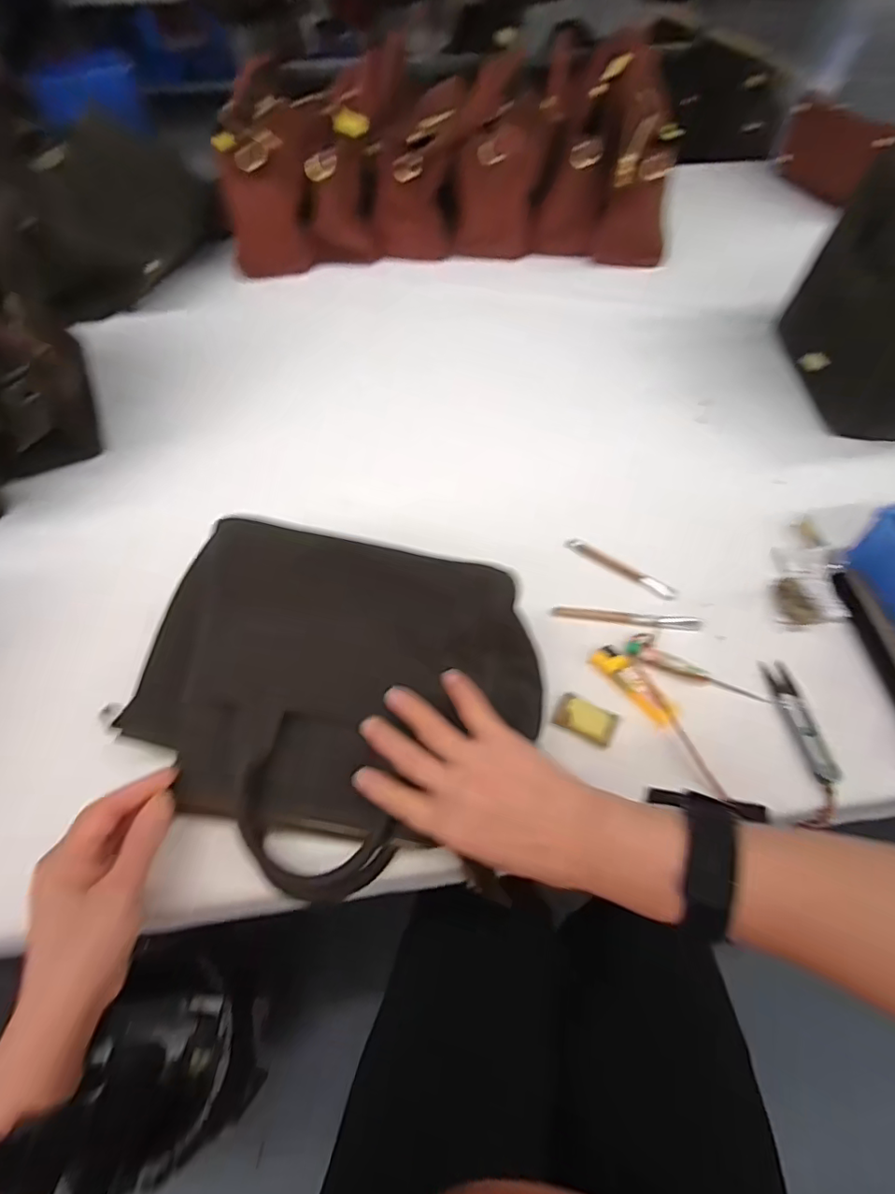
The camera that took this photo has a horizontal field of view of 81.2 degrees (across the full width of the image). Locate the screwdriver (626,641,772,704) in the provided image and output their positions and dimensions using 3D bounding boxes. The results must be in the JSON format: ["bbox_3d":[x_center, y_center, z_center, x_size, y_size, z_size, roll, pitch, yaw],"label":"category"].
[{"bbox_3d":[0.206,0.064,0.437,0.112,0.010,0.020,28,60,18],"label":"screwdriver"}]

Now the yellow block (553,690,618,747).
[{"bbox_3d":[0.111,0.099,0.422,0.046,0.005,0.030,24,59,15],"label":"yellow block"}]

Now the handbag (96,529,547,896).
[{"bbox_3d":[-0.084,0.076,0.376,0.286,0.102,0.216,10,57,7],"label":"handbag"}]

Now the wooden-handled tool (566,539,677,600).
[{"bbox_3d":[0.168,-0.029,0.511,0.112,0.013,0.013,33,62,20],"label":"wooden-handled tool"}]

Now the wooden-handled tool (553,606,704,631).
[{"bbox_3d":[0.163,0.019,0.476,0.128,0.011,0.016,6,56,4],"label":"wooden-handled tool"}]

